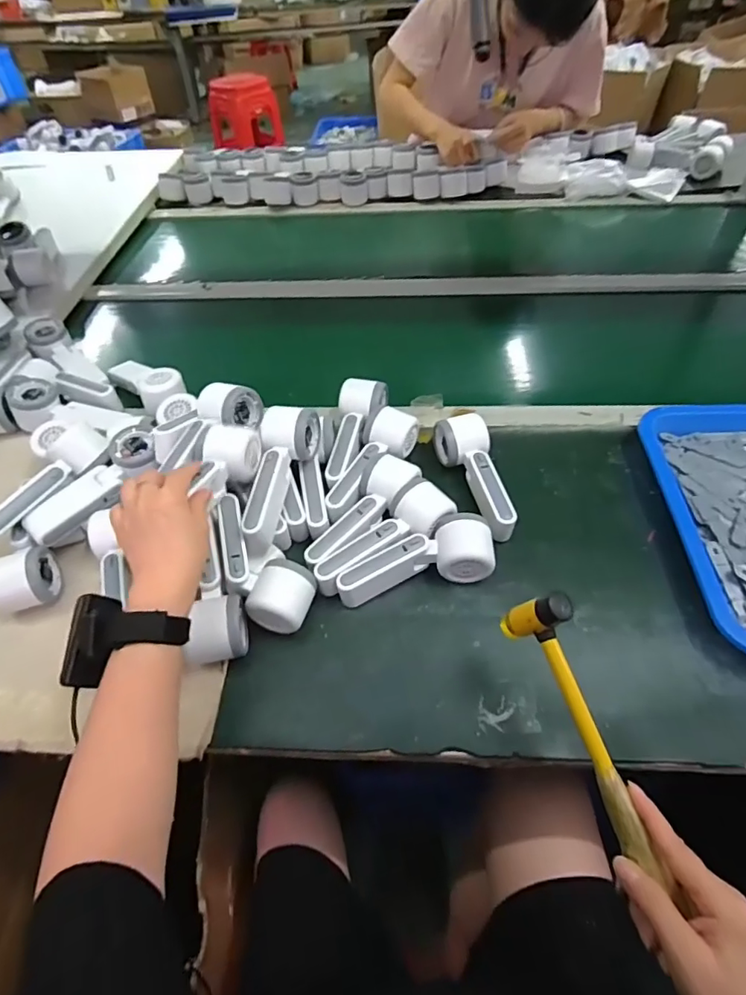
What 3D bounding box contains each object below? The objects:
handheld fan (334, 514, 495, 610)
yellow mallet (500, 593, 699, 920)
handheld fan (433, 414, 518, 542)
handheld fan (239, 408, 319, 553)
[{"bbox_3d":[0.044,0.064,0.543,0.159,0.042,0.065,-9,50,-3],"label":"handheld fan"},{"bbox_3d":[0.157,0.169,0.383,0.040,0.056,0.197,-17,73,-11],"label":"yellow mallet"},{"bbox_3d":[0.120,-0.028,0.601,0.055,0.051,0.155,-11,50,-5],"label":"handheld fan"},{"bbox_3d":[-0.113,-0.026,0.599,0.055,0.059,0.170,9,67,11],"label":"handheld fan"}]

